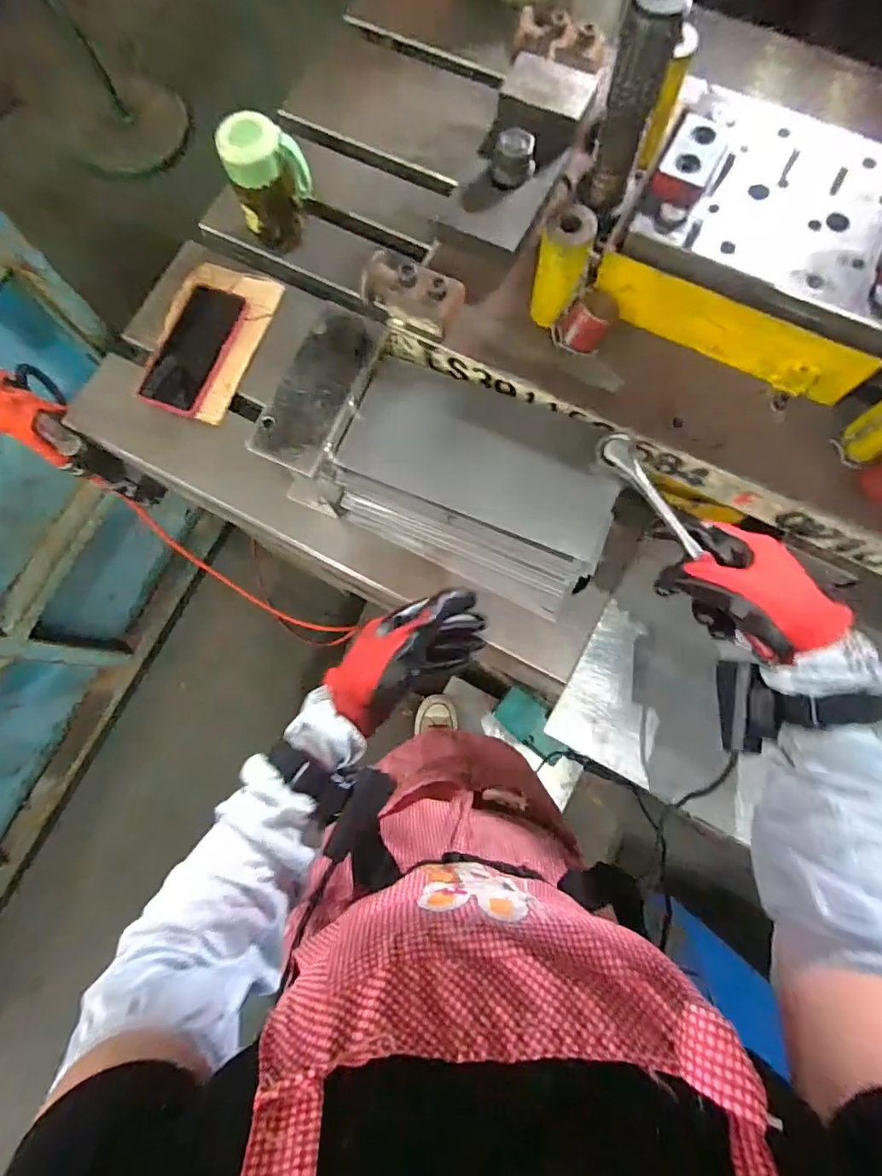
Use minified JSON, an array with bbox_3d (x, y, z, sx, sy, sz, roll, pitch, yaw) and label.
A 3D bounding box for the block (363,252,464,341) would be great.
[{"bbox_3d":[-0.025,-0.269,0.487,0.088,0.040,0.045,29,80,7],"label":"block"}]

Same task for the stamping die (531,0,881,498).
[{"bbox_3d":[0.280,-0.275,0.409,0.350,0.174,0.244,28,80,7],"label":"stamping die"}]

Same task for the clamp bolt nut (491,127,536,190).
[{"bbox_3d":[0.066,-0.397,0.497,0.034,0.031,0.032,0,78,2],"label":"clamp bolt nut"}]

